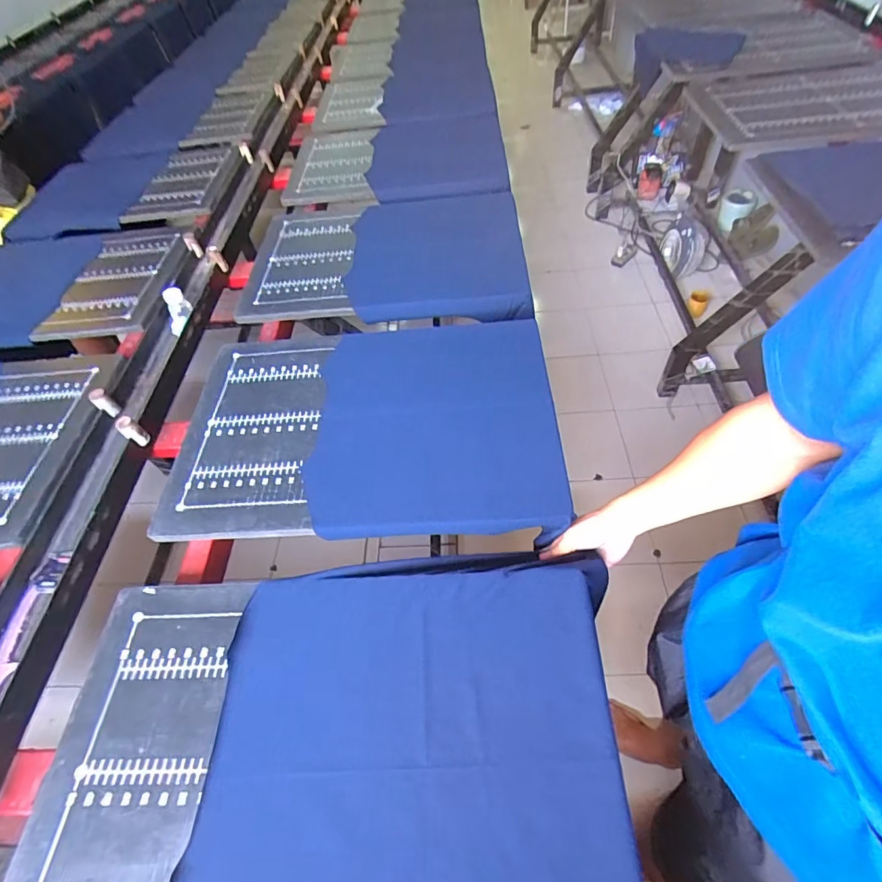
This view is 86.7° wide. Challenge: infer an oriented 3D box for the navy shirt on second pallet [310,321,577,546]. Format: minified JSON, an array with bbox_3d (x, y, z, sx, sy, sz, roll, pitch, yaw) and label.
[{"bbox_3d":[-0.009,-0.040,0.743,0.371,0.049,0.384,-2,52,4],"label":"navy shirt on second pallet"}]

